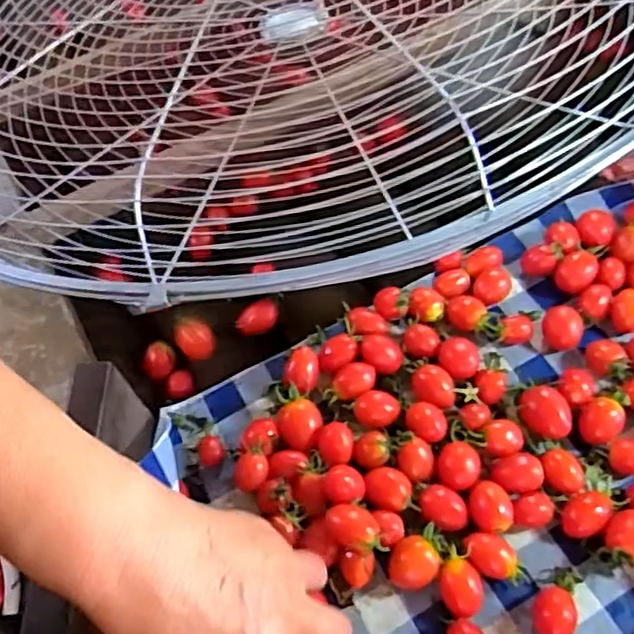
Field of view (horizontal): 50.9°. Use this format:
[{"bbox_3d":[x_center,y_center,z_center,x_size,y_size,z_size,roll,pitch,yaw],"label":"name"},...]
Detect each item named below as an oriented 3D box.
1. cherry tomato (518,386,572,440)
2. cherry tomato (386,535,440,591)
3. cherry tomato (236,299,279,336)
[{"bbox_3d":[0.147,0.064,0.433,0.027,0.025,0.034,-41,67,-19],"label":"cherry tomato"},{"bbox_3d":[0.056,0.144,0.388,0.027,0.021,0.028,-1,61,2],"label":"cherry tomato"},{"bbox_3d":[-0.048,0.001,0.541,0.034,0.021,0.019,-18,62,-8],"label":"cherry tomato"}]

